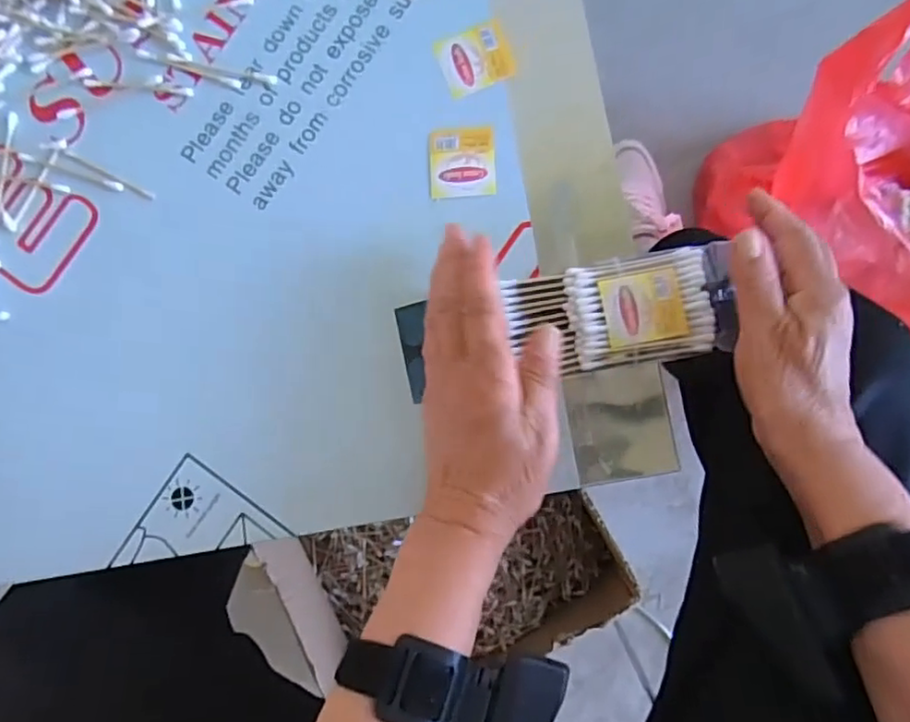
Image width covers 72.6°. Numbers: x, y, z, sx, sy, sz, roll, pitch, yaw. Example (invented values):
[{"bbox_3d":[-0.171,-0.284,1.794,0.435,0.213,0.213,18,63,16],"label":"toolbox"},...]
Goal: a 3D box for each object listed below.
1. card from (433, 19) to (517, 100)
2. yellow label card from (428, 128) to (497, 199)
[{"bbox_3d":[0.013,-0.189,0.387,0.043,0.004,0.040,-20,83,3],"label":"card"},{"bbox_3d":[0.005,-0.122,0.380,0.039,0.004,0.043,-3,84,5],"label":"yellow label card"}]

